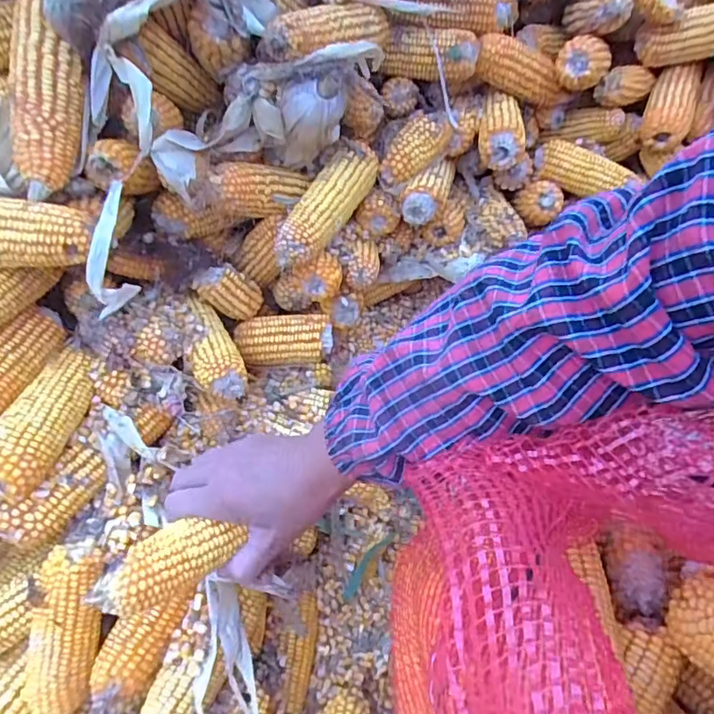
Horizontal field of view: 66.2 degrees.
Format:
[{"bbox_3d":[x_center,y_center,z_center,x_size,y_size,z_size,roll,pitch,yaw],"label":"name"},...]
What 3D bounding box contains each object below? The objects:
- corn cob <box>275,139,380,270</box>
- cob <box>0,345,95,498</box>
[{"bbox_3d":[-0.029,-0.156,0.554,0.041,0.041,0.163,26,70,21],"label":"corn cob"},{"bbox_3d":[-0.251,0.045,0.444,0.044,0.039,0.132,8,53,9],"label":"cob"}]

